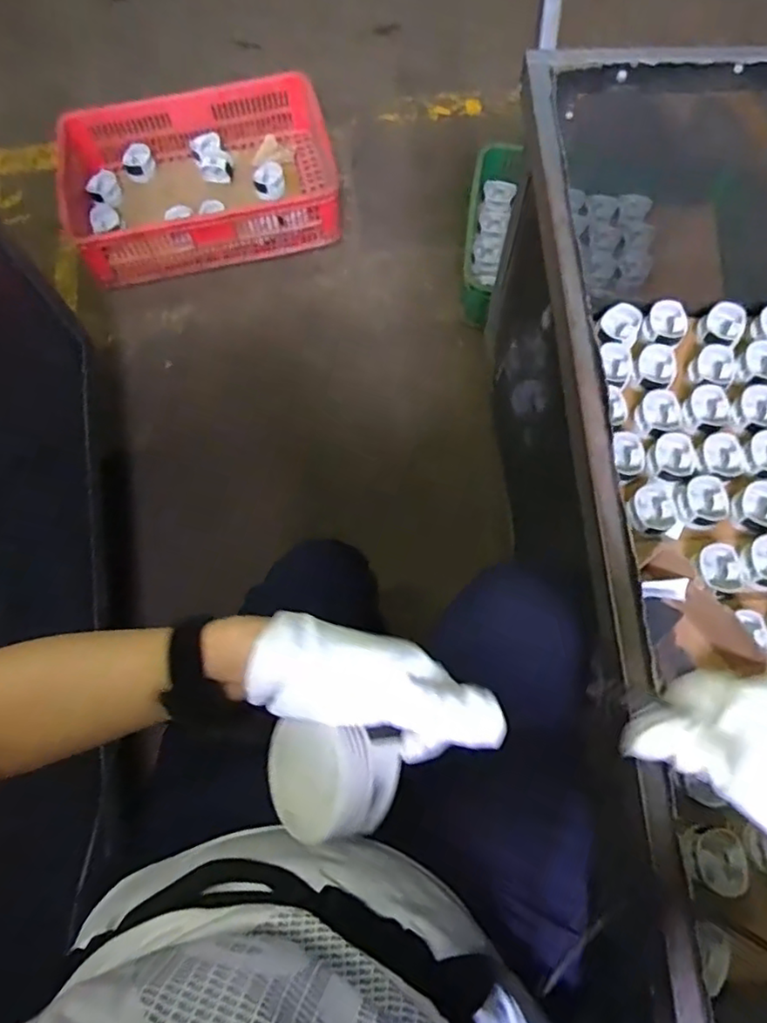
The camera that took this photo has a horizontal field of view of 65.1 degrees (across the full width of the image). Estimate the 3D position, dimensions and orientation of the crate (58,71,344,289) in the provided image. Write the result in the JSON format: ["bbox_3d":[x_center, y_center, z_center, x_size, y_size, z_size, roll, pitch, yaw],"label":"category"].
[{"bbox_3d":[-0.429,-0.797,1.436,0.628,0.167,0.453,-17,70,-6],"label":"crate"}]

